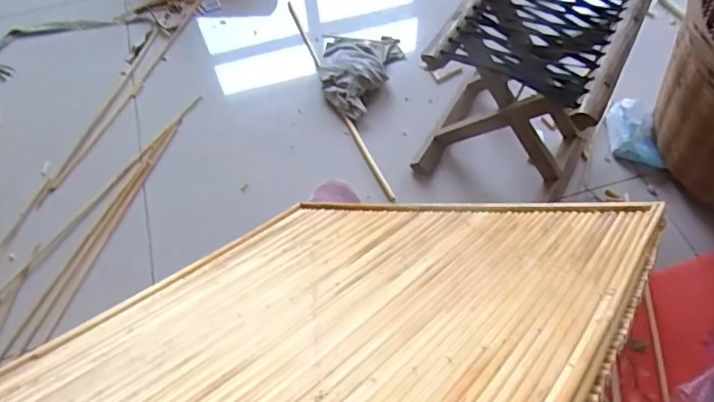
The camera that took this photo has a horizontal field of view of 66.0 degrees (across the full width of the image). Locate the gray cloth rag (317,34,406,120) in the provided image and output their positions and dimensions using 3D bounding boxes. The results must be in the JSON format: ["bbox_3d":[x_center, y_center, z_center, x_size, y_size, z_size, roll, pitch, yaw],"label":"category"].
[{"bbox_3d":[-0.009,-0.253,1.009,0.148,0.047,0.206,25,63,16],"label":"gray cloth rag"}]

